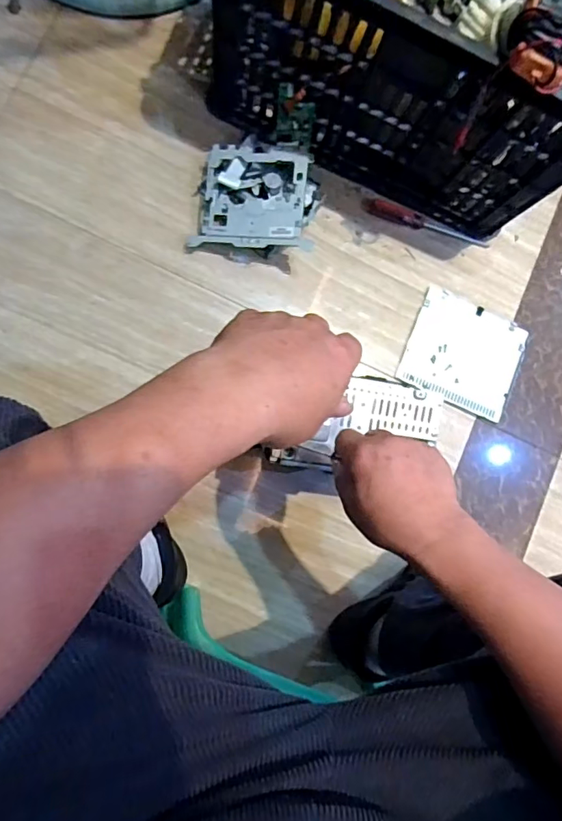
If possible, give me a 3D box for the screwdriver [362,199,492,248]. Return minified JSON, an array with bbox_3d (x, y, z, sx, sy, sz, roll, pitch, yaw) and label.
[{"bbox_3d":[0.224,-0.282,0.758,0.204,0.023,0.022,16,84,-8],"label":"screwdriver"}]

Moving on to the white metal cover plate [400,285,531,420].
[{"bbox_3d":[0.283,-0.086,0.760,0.180,0.007,0.161,21,83,-8],"label":"white metal cover plate"}]

